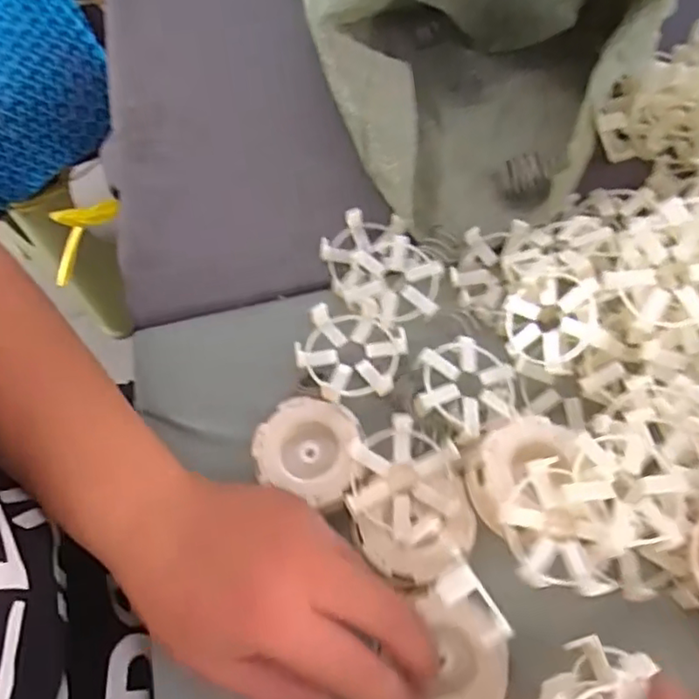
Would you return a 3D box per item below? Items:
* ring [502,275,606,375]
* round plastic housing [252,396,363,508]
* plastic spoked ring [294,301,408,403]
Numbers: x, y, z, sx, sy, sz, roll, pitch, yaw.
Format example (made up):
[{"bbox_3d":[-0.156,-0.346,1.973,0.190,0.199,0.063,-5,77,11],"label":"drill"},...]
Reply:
[{"bbox_3d":[0.110,-0.015,0.335,0.008,0.055,0.049,8,63,-42],"label":"ring"},{"bbox_3d":[-0.020,0.054,0.334,0.056,0.017,0.051,-1,64,3],"label":"round plastic housing"},{"bbox_3d":[0.001,0.000,0.344,0.059,0.019,0.057,-1,64,3],"label":"plastic spoked ring"}]

